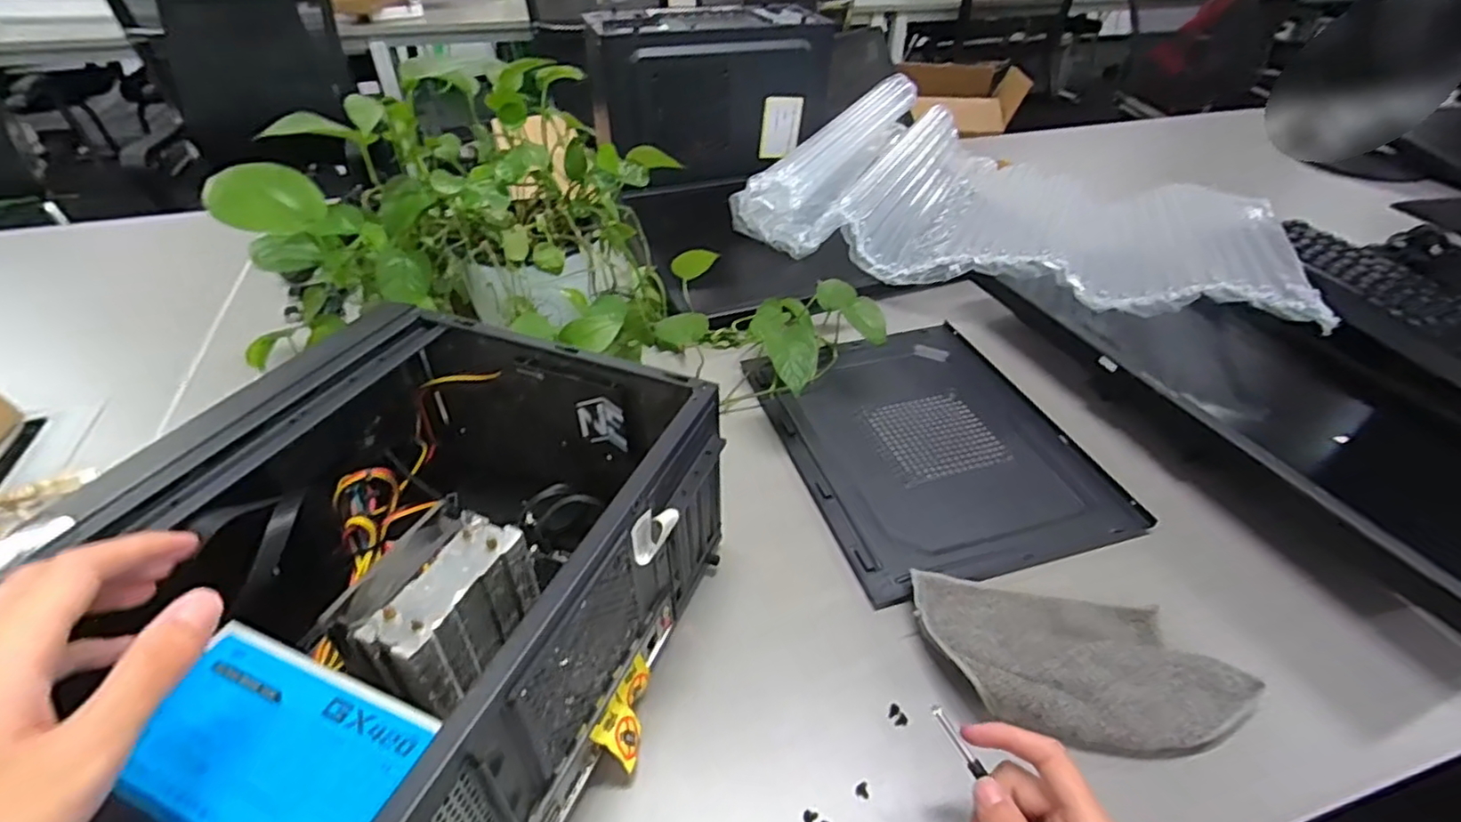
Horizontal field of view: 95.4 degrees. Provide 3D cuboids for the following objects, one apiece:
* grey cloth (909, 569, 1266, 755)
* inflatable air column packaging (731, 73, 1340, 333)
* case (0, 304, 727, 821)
[{"bbox_3d":[0.241,0.175,0.468,0.222,0.041,0.118,11,40,11],"label":"grey cloth"},{"bbox_3d":[0.396,-0.287,0.910,0.632,0.110,0.409,21,43,23],"label":"inflatable air column packaging"},{"bbox_3d":[-0.199,0.109,0.422,0.289,0.175,0.345,15,41,17],"label":"case"}]

